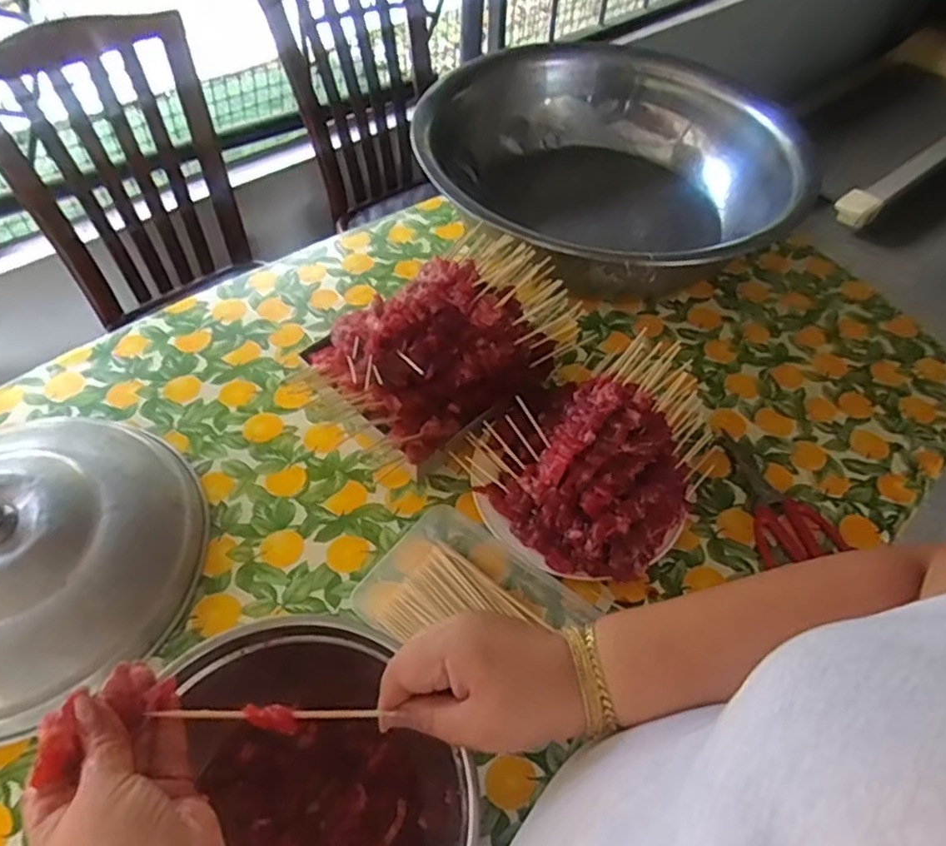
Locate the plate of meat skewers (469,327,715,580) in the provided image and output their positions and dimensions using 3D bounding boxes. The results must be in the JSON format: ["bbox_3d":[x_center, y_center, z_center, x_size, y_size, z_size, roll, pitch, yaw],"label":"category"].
[{"bbox_3d":[0.177,0.010,0.778,0.375,0.129,0.235,-36,63,-26],"label":"plate of meat skewers"}]

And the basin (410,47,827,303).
[{"bbox_3d":[0.216,-0.402,1.050,0.518,0.190,0.611,27,56,17],"label":"basin"}]

